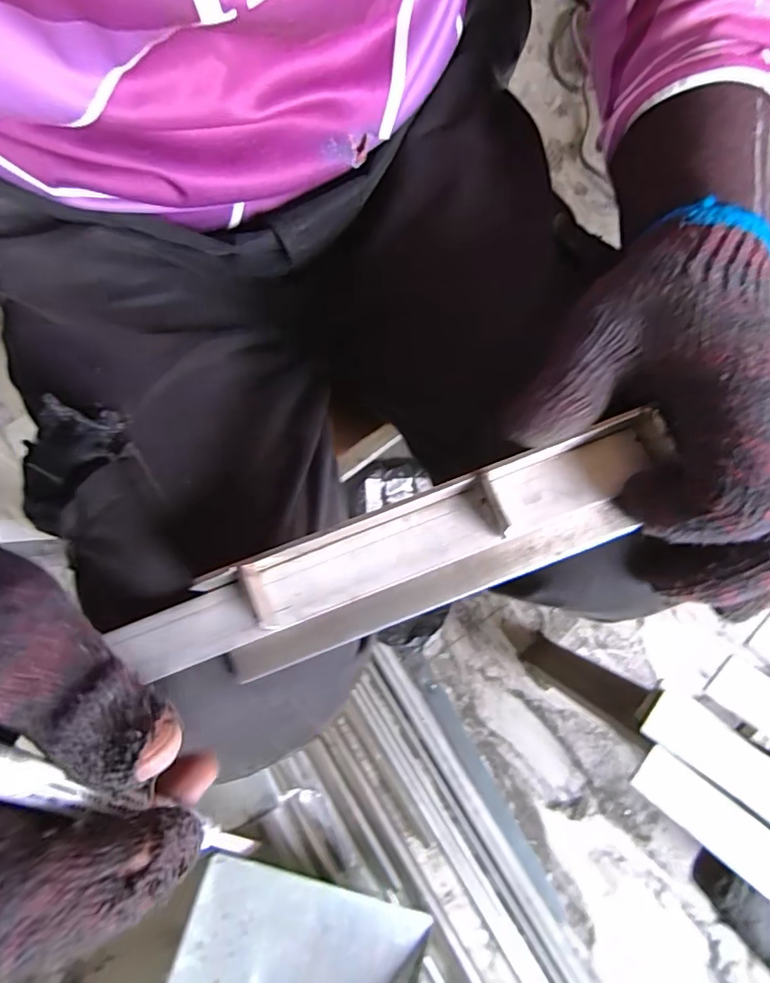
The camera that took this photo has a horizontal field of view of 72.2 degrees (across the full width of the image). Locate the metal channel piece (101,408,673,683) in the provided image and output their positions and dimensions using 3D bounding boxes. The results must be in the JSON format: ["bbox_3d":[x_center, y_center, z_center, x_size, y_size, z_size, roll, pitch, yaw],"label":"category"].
[{"bbox_3d":[0.006,0.026,0.211,0.228,0.024,0.045,-21,78,-3],"label":"metal channel piece"}]

